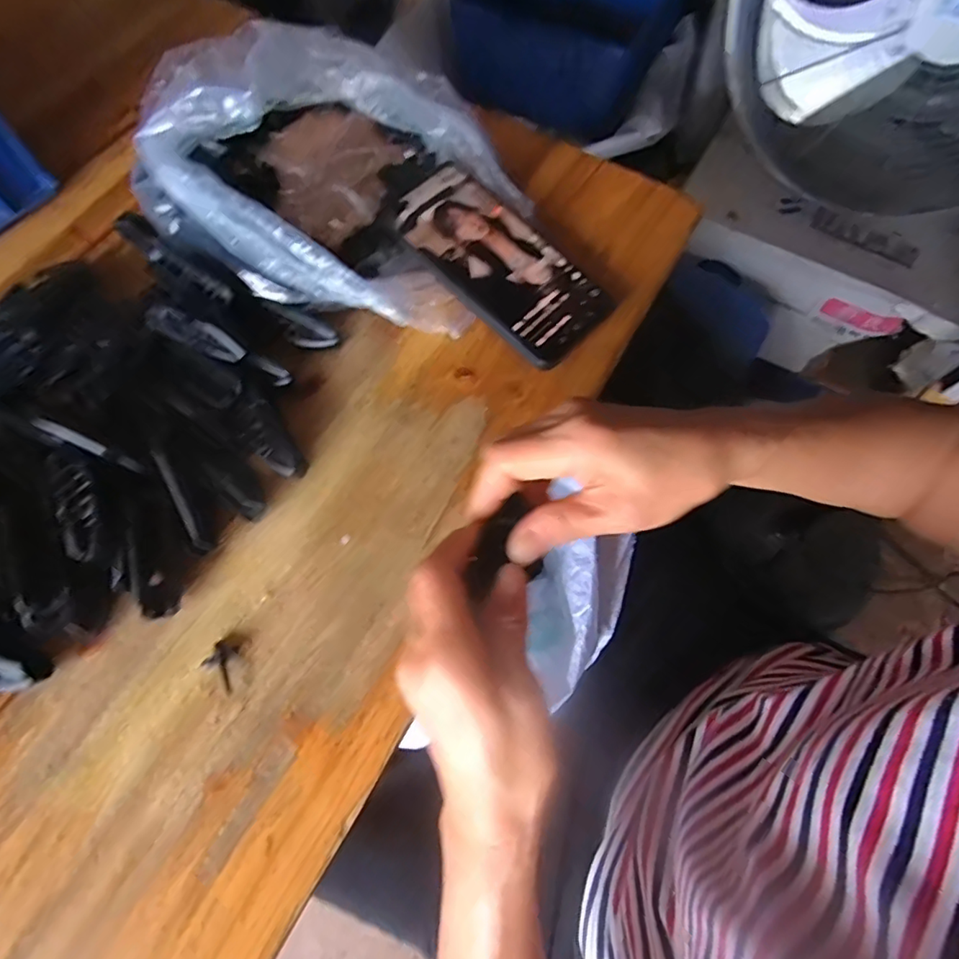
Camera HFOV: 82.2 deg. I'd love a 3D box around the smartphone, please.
[{"bbox_3d":[0.012,-0.154,0.384,0.078,0.007,0.164,-42,82,-17],"label":"smartphone"}]

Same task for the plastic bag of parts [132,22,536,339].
[{"bbox_3d":[-0.088,-0.222,0.386,0.238,0.081,0.233,28,71,9],"label":"plastic bag of parts"}]

